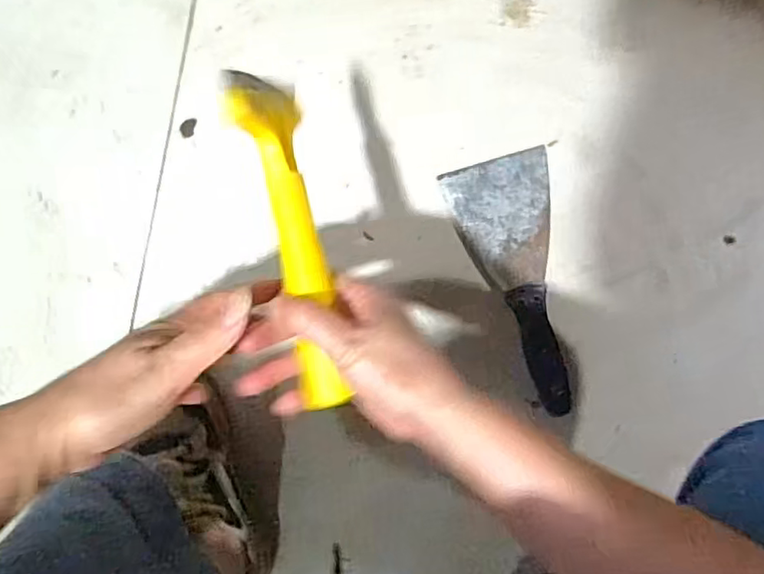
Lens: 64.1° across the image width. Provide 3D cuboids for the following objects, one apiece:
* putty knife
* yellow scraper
[{"bbox_3d":[0.127,0.000,0.544,0.088,0.029,0.228,-15,99,2],"label":"putty knife"},{"bbox_3d":[-0.051,-0.027,0.347,0.034,0.033,0.193,-13,90,2],"label":"yellow scraper"}]

